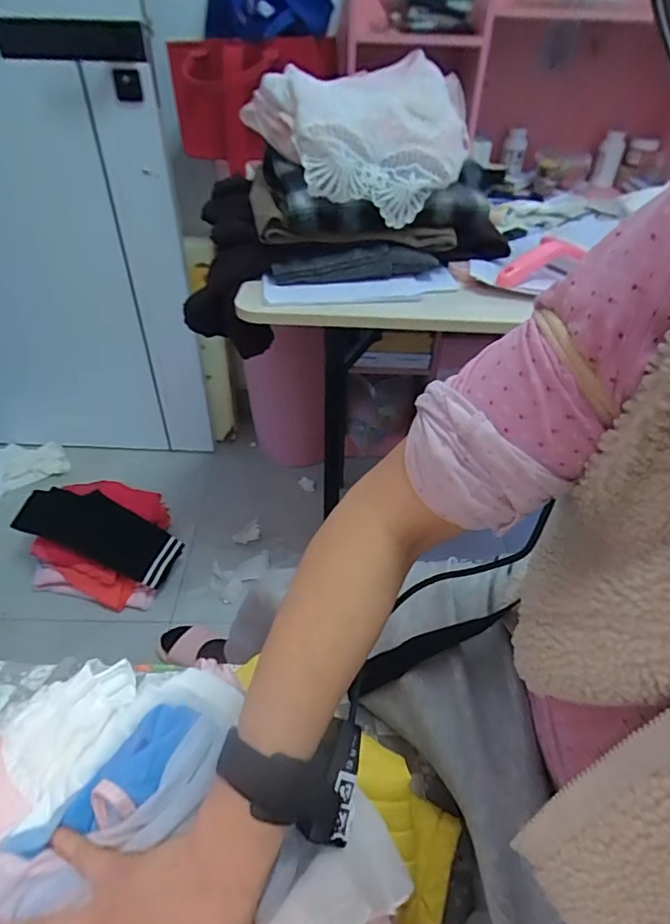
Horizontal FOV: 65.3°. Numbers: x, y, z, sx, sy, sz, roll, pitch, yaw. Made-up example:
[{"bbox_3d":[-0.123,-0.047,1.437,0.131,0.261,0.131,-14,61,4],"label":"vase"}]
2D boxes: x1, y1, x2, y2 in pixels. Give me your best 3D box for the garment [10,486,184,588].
[{"bbox_3d":[-0.533,0.162,1.192,0.351,0.057,0.163,25,59,-6],"label":"garment"}]

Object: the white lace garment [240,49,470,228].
[{"bbox_3d":[0.040,-0.417,0.672,0.254,0.136,0.196,-9,42,-12],"label":"white lace garment"}]

